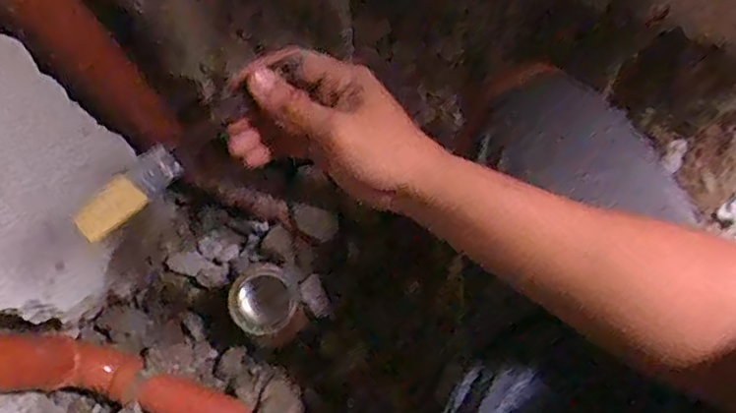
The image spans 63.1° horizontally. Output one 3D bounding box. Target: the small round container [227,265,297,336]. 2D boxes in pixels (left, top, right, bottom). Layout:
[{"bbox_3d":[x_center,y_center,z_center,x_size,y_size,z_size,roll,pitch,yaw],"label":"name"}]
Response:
[{"bbox_3d":[-0.129,0.121,0.760,0.080,0.090,0.088,0,77,-1],"label":"small round container"}]

